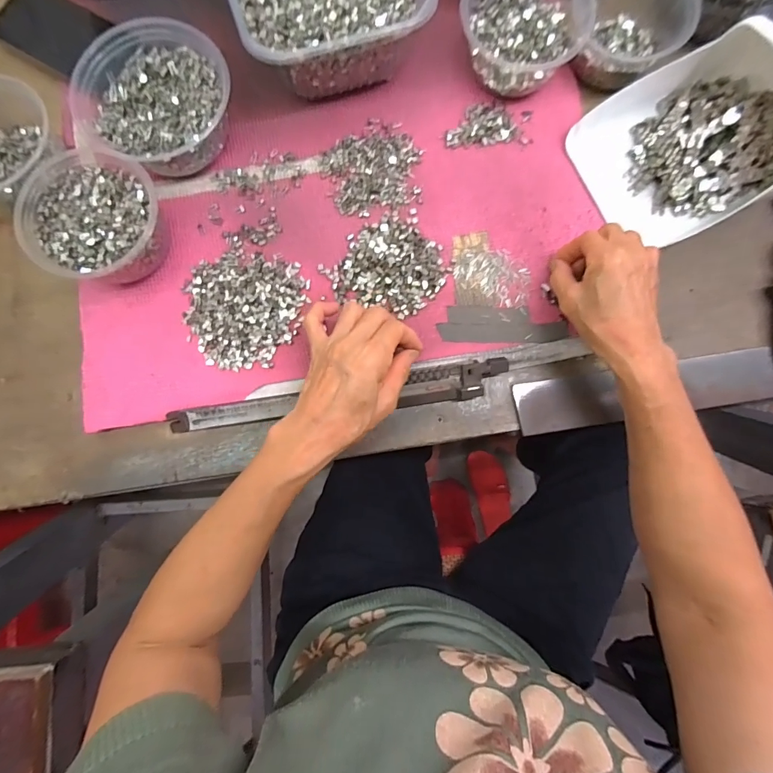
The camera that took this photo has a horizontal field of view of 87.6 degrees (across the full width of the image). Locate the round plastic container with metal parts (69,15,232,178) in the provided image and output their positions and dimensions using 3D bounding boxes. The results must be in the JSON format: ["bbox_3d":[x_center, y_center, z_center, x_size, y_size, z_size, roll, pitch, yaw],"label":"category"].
[{"bbox_3d":[-0.211,-0.263,0.381,0.126,0.051,0.126,0,82,0],"label":"round plastic container with metal parts"}]

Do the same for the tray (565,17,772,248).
[{"bbox_3d":[0.288,-0.231,0.369,0.176,0.082,0.158,-29,84,-4],"label":"tray"}]

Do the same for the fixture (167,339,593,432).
[{"bbox_3d":[-0.006,0.003,0.376,0.389,0.018,0.040,-8,87,-1],"label":"fixture"}]

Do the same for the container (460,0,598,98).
[{"bbox_3d":[0.132,-0.349,0.390,0.114,0.056,0.116,0,82,0],"label":"container"}]

